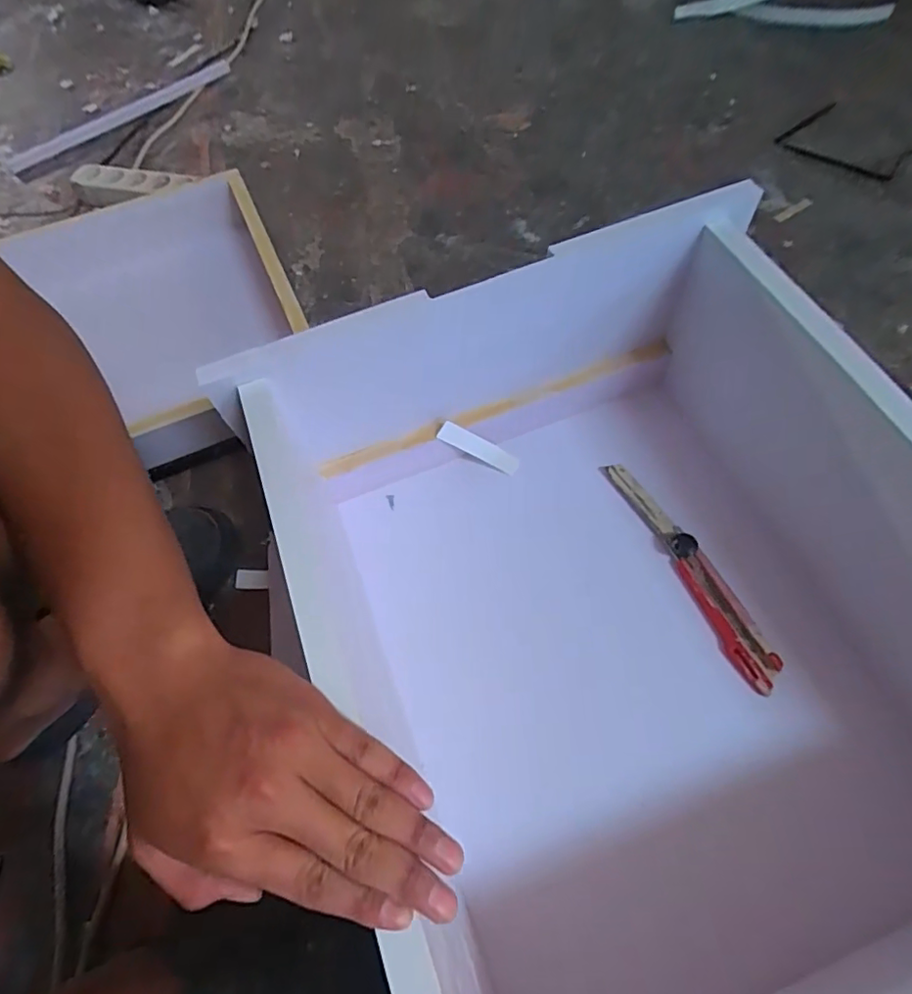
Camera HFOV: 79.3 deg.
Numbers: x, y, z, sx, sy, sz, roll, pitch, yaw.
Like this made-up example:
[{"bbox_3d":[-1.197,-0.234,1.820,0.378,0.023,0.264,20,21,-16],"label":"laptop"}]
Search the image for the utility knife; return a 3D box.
[{"bbox_3d":[0.208,0.059,0.494,0.033,0.022,0.230,-22,61,-8],"label":"utility knife"}]

